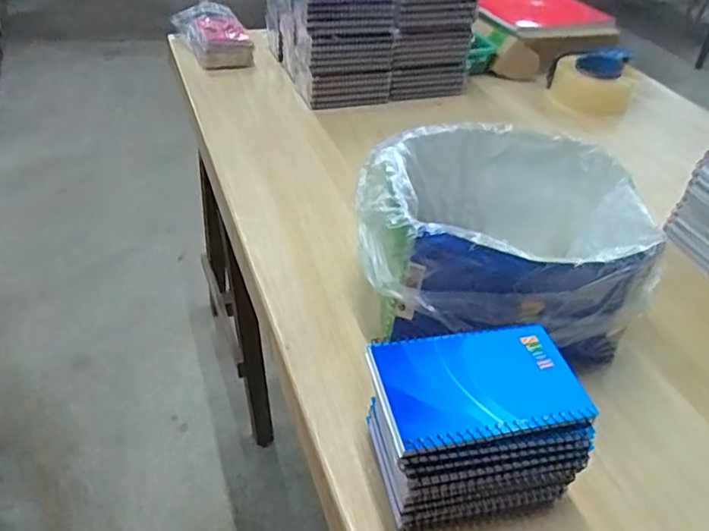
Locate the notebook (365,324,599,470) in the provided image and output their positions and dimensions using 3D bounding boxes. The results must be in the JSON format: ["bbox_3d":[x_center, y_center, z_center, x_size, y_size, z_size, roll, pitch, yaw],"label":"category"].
[{"bbox_3d":[0.081,0.077,0.393,0.134,0.012,0.088,-9,41,-13],"label":"notebook"}]

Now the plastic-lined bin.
[{"bbox_3d":[0.129,-0.024,0.571,0.241,0.151,0.228,3,40,-3],"label":"plastic-lined bin"}]

